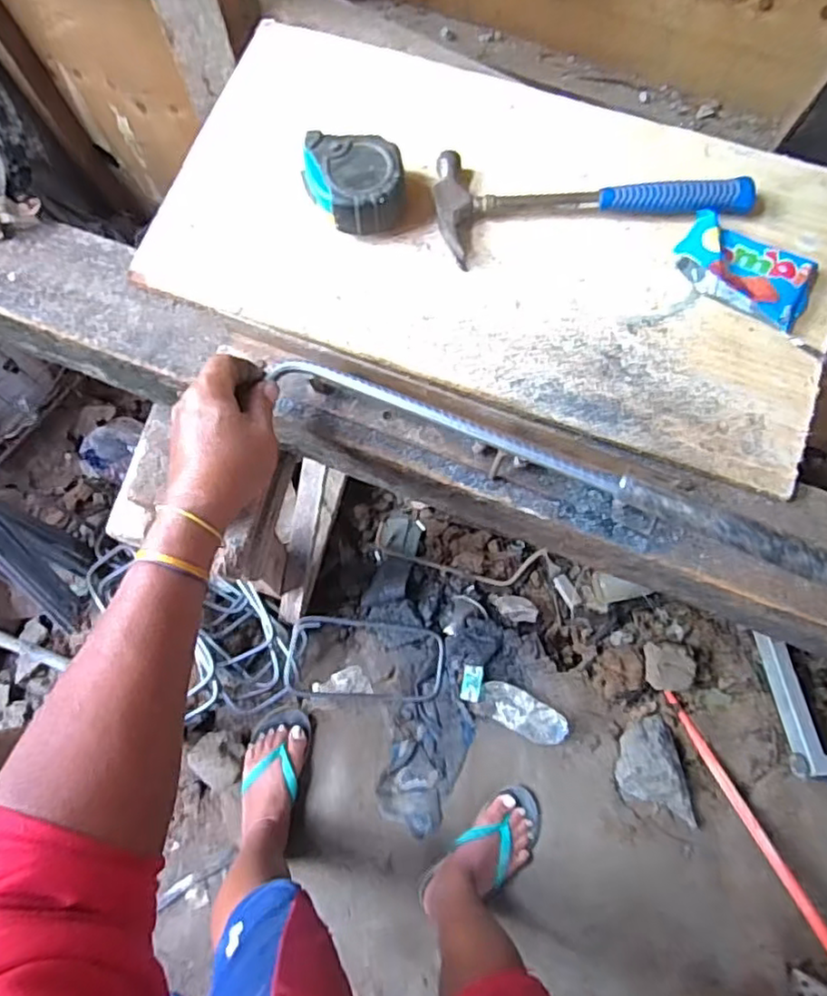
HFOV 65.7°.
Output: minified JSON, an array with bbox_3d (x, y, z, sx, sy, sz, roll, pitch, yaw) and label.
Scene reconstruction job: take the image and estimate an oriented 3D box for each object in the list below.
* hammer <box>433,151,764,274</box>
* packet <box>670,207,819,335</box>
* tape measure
[{"bbox_3d":[0.152,-0.257,0.543,0.261,0.023,0.096,-5,77,-1],"label":"hammer"},{"bbox_3d":[0.275,-0.190,0.525,0.110,0.027,0.060,34,79,8],"label":"packet"},{"bbox_3d":[-0.049,-0.261,0.542,0.082,0.047,0.079,1,77,1],"label":"tape measure"}]

